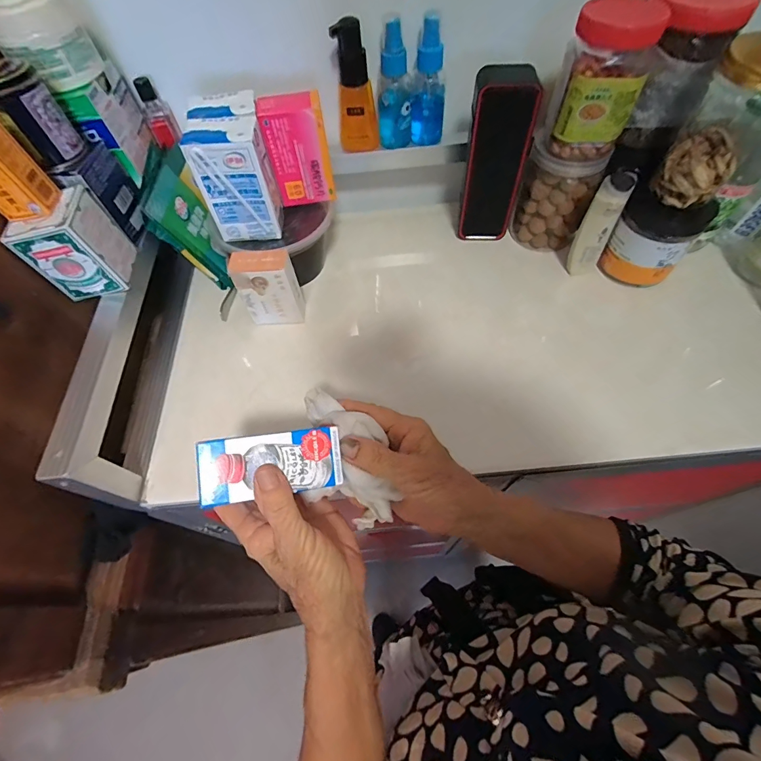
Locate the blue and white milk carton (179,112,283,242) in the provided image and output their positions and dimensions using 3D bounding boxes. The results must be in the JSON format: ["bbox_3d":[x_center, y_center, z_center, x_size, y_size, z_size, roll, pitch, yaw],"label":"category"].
[{"bbox_3d":[-0.141,-0.198,0.385,0.065,0.104,0.040,-6,60,-1],"label":"blue and white milk carton"}]

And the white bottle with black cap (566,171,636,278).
[{"bbox_3d":[0.241,-0.170,0.425,0.032,0.116,0.024,28,65,17],"label":"white bottle with black cap"}]

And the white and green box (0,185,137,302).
[{"bbox_3d":[-0.279,-0.125,0.354,0.060,0.074,0.059,-10,60,-3],"label":"white and green box"}]

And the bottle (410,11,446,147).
[{"bbox_3d":[0.054,-0.325,0.426,0.037,0.119,0.030,5,60,6],"label":"bottle"}]

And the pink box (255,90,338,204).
[{"bbox_3d":[-0.084,-0.242,0.409,0.060,0.097,0.032,-4,60,1],"label":"pink box"}]

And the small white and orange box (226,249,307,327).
[{"bbox_3d":[-0.122,-0.101,0.426,0.062,0.084,0.030,-6,60,-1],"label":"small white and orange box"}]

